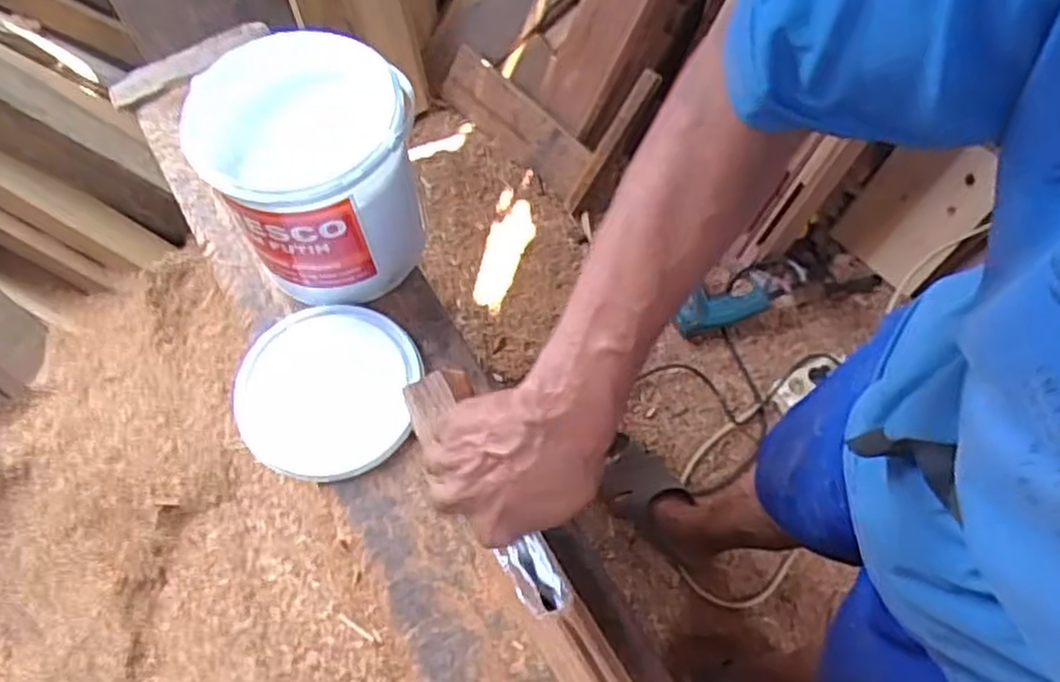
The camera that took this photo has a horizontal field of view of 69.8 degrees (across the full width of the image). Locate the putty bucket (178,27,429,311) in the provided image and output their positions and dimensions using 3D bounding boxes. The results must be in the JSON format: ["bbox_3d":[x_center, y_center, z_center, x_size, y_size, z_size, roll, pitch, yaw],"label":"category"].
[{"bbox_3d":[-0.195,-0.153,0.710,0.177,0.192,0.161,-14,66,-8],"label":"putty bucket"}]

